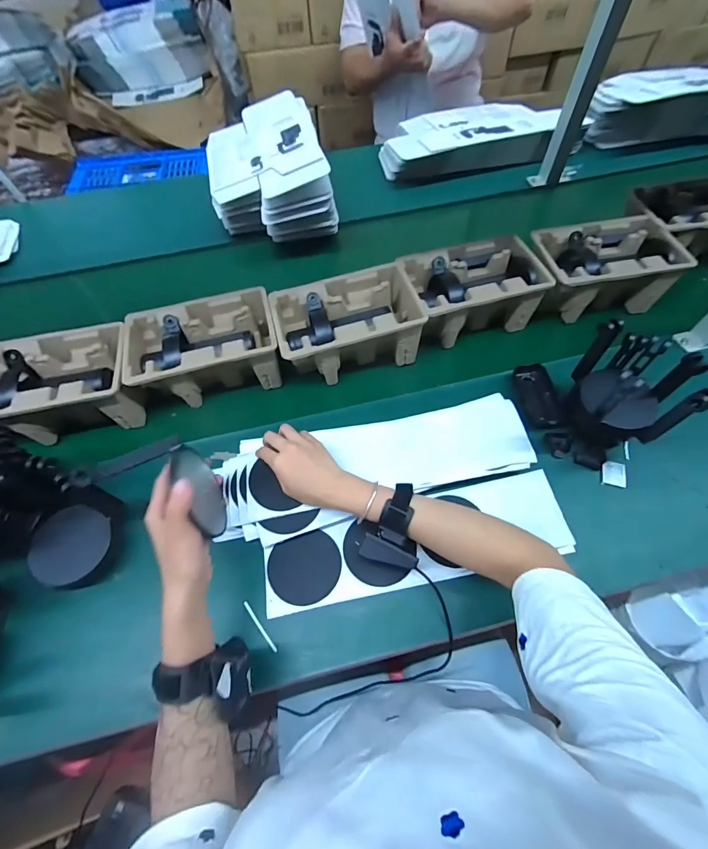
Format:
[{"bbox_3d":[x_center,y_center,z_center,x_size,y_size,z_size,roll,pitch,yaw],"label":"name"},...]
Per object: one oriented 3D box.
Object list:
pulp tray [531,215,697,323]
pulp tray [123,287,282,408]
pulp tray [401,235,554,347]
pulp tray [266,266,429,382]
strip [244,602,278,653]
[{"bbox_3d":[0.429,-0.273,0.674,0.227,0.104,0.151,-7,60,-3],"label":"pulp tray"},{"bbox_3d":[-0.238,-0.120,0.615,0.225,0.094,0.145,-17,61,-8],"label":"pulp tray"},{"bbox_3d":[0.198,-0.233,0.655,0.215,0.091,0.145,-15,61,-7],"label":"pulp tray"},{"bbox_3d":[-0.015,-0.162,0.626,0.227,0.095,0.146,-13,61,-6],"label":"pulp tray"},{"bbox_3d":[-0.113,0.243,0.456,0.005,0.004,0.068,-36,65,-18],"label":"strip"}]

